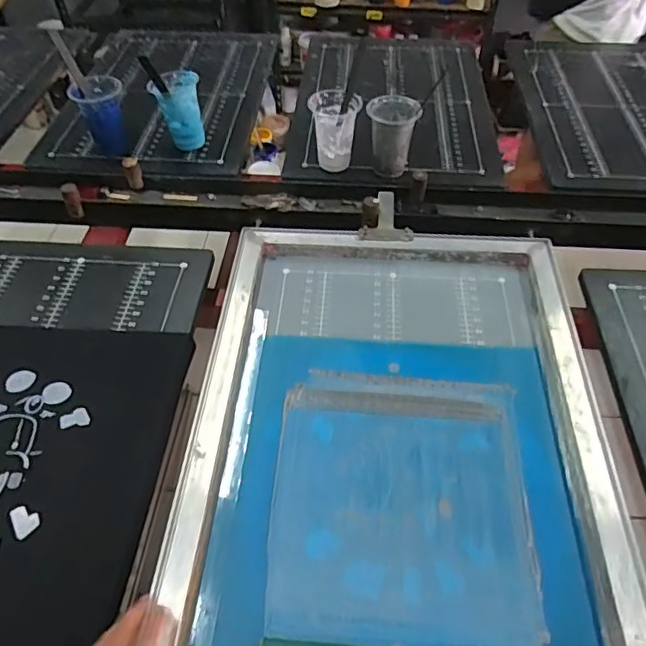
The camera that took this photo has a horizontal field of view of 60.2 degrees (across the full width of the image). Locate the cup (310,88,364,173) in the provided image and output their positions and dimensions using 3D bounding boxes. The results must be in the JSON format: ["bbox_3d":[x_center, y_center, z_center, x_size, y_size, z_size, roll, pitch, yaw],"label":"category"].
[{"bbox_3d":[0.023,-0.335,0.974,0.084,0.114,0.079,-1,48,1],"label":"cup"}]

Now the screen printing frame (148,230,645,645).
[{"bbox_3d":[0.089,0.125,0.658,0.463,0.050,0.647,3,48,4],"label":"screen printing frame"}]

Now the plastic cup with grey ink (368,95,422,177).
[{"bbox_3d":[0.120,-0.315,0.964,0.086,0.119,0.083,2,48,3],"label":"plastic cup with grey ink"}]

